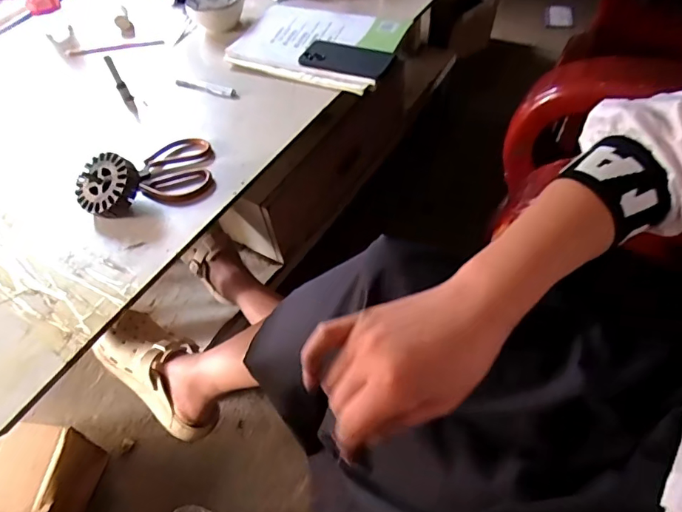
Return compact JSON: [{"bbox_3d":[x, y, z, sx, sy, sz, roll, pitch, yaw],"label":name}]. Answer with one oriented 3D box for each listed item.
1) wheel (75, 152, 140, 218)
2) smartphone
[{"bbox_3d":[-0.320,-0.098,0.663,0.087,0.046,0.087,-4,76,15],"label":"wheel"},{"bbox_3d":[0.012,-0.343,0.826,0.159,0.014,0.090,17,57,18],"label":"smartphone"}]

